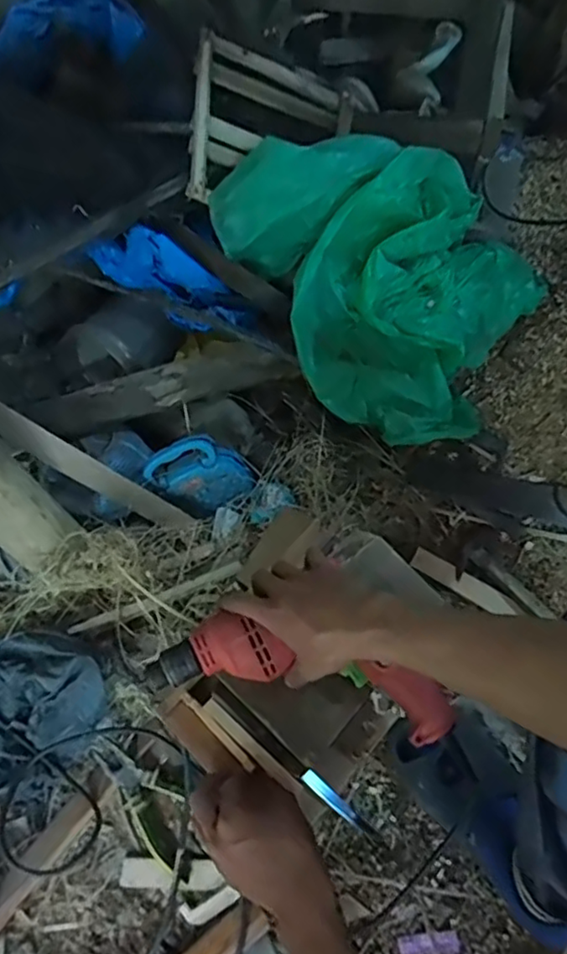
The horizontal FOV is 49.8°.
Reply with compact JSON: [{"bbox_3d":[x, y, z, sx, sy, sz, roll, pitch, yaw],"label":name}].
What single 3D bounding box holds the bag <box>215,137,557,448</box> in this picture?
[{"bbox_3d":[0.147,-0.266,0.789,0.322,0.175,0.408,-30,66,-11],"label":"bag"}]

